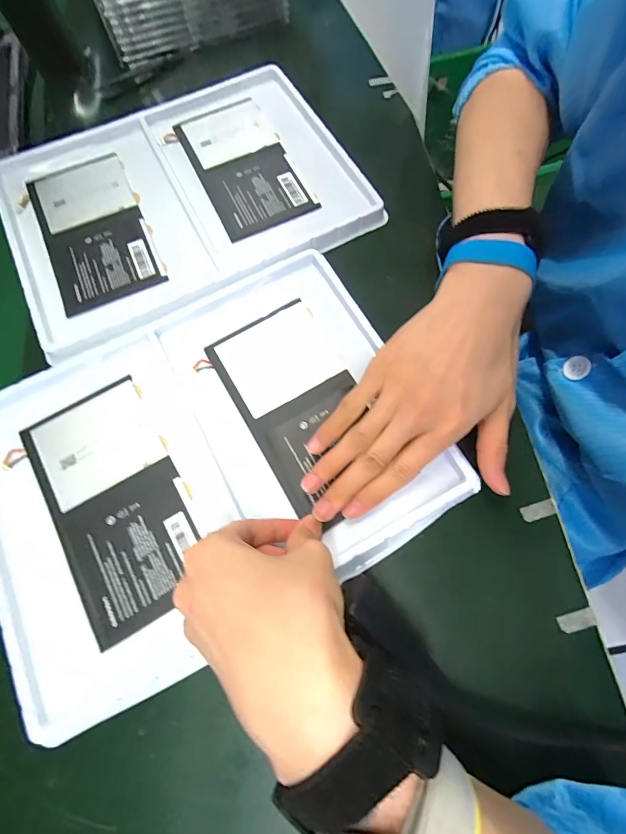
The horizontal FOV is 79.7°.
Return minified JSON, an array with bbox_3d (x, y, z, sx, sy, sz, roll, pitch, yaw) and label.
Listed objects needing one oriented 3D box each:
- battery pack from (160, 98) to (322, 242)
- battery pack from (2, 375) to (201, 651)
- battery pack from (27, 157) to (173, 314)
[{"bbox_3d":[-0.071,-0.251,0.371,0.094,0.008,0.166,-28,73,-8],"label":"battery pack"},{"bbox_3d":[-0.142,0.058,0.270,0.091,0.004,0.169,-31,74,-9],"label":"battery pack"},{"bbox_3d":[-0.204,-0.177,0.351,0.090,0.005,0.169,-25,73,-7],"label":"battery pack"}]

